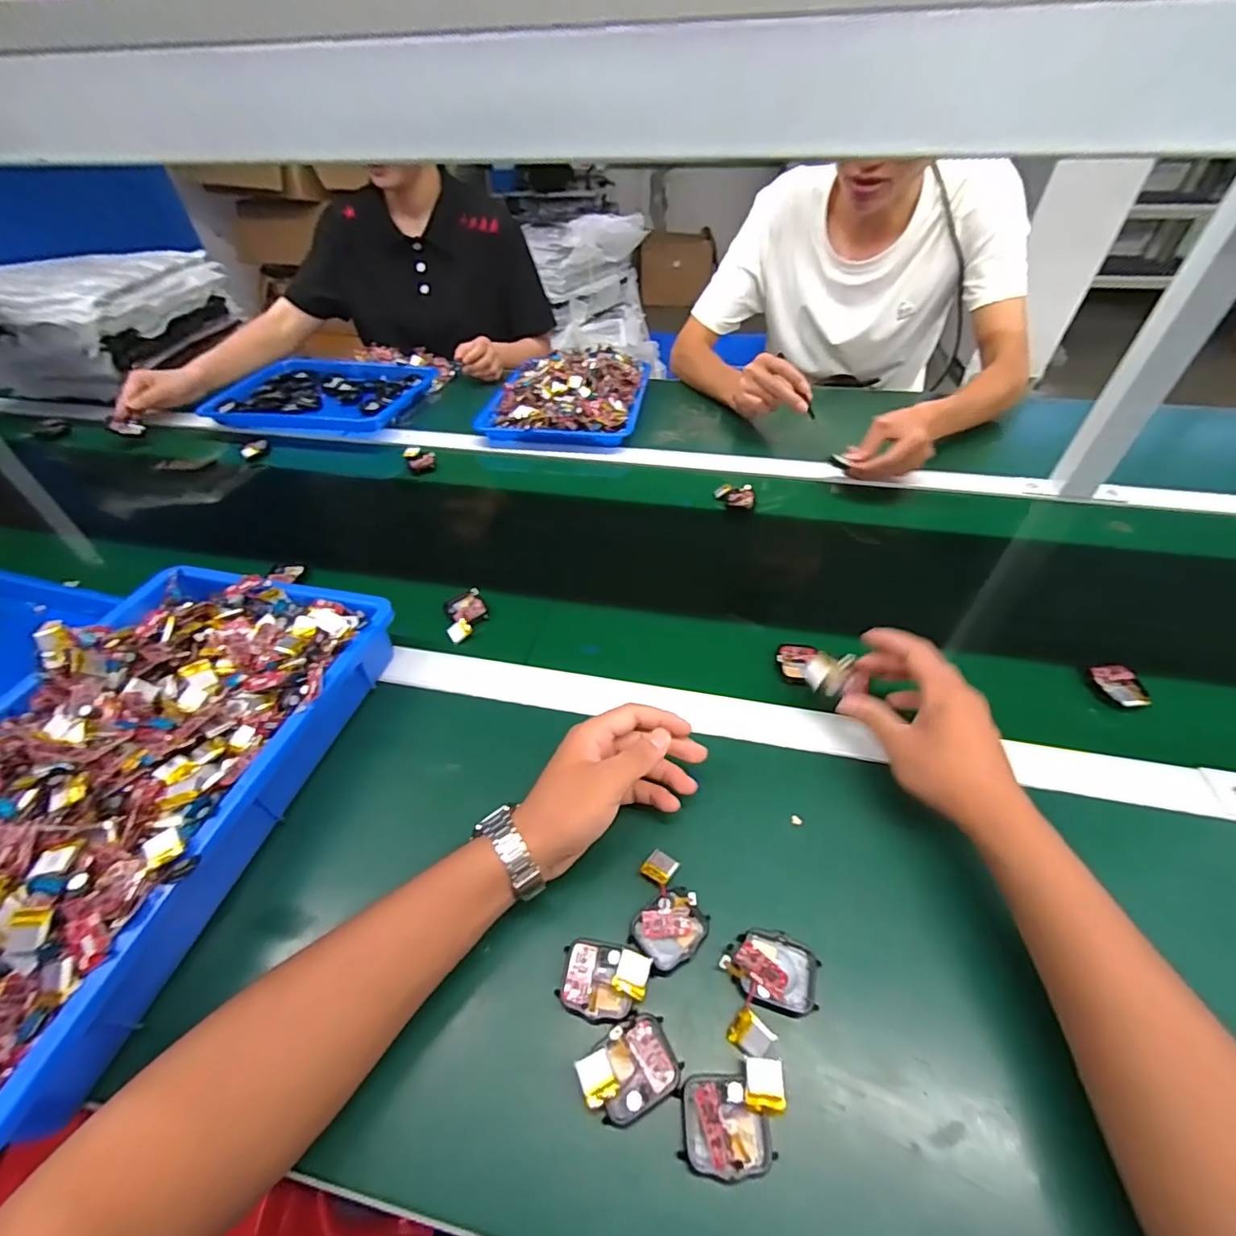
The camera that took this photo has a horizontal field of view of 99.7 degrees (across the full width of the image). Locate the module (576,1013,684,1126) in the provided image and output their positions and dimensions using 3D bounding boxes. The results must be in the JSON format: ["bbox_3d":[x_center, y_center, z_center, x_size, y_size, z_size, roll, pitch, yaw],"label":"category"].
[{"bbox_3d":[0.007,0.243,0.282,0.051,0.013,0.038,-21,49,-17],"label":"module"}]

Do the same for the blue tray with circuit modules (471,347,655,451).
[{"bbox_3d":[-0.083,-0.383,0.878,0.247,0.057,0.272,6,47,8],"label":"blue tray with circuit modules"}]

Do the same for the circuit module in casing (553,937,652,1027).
[{"bbox_3d":[-0.009,0.216,0.310,0.051,0.007,0.039,11,48,12],"label":"circuit module in casing"}]

